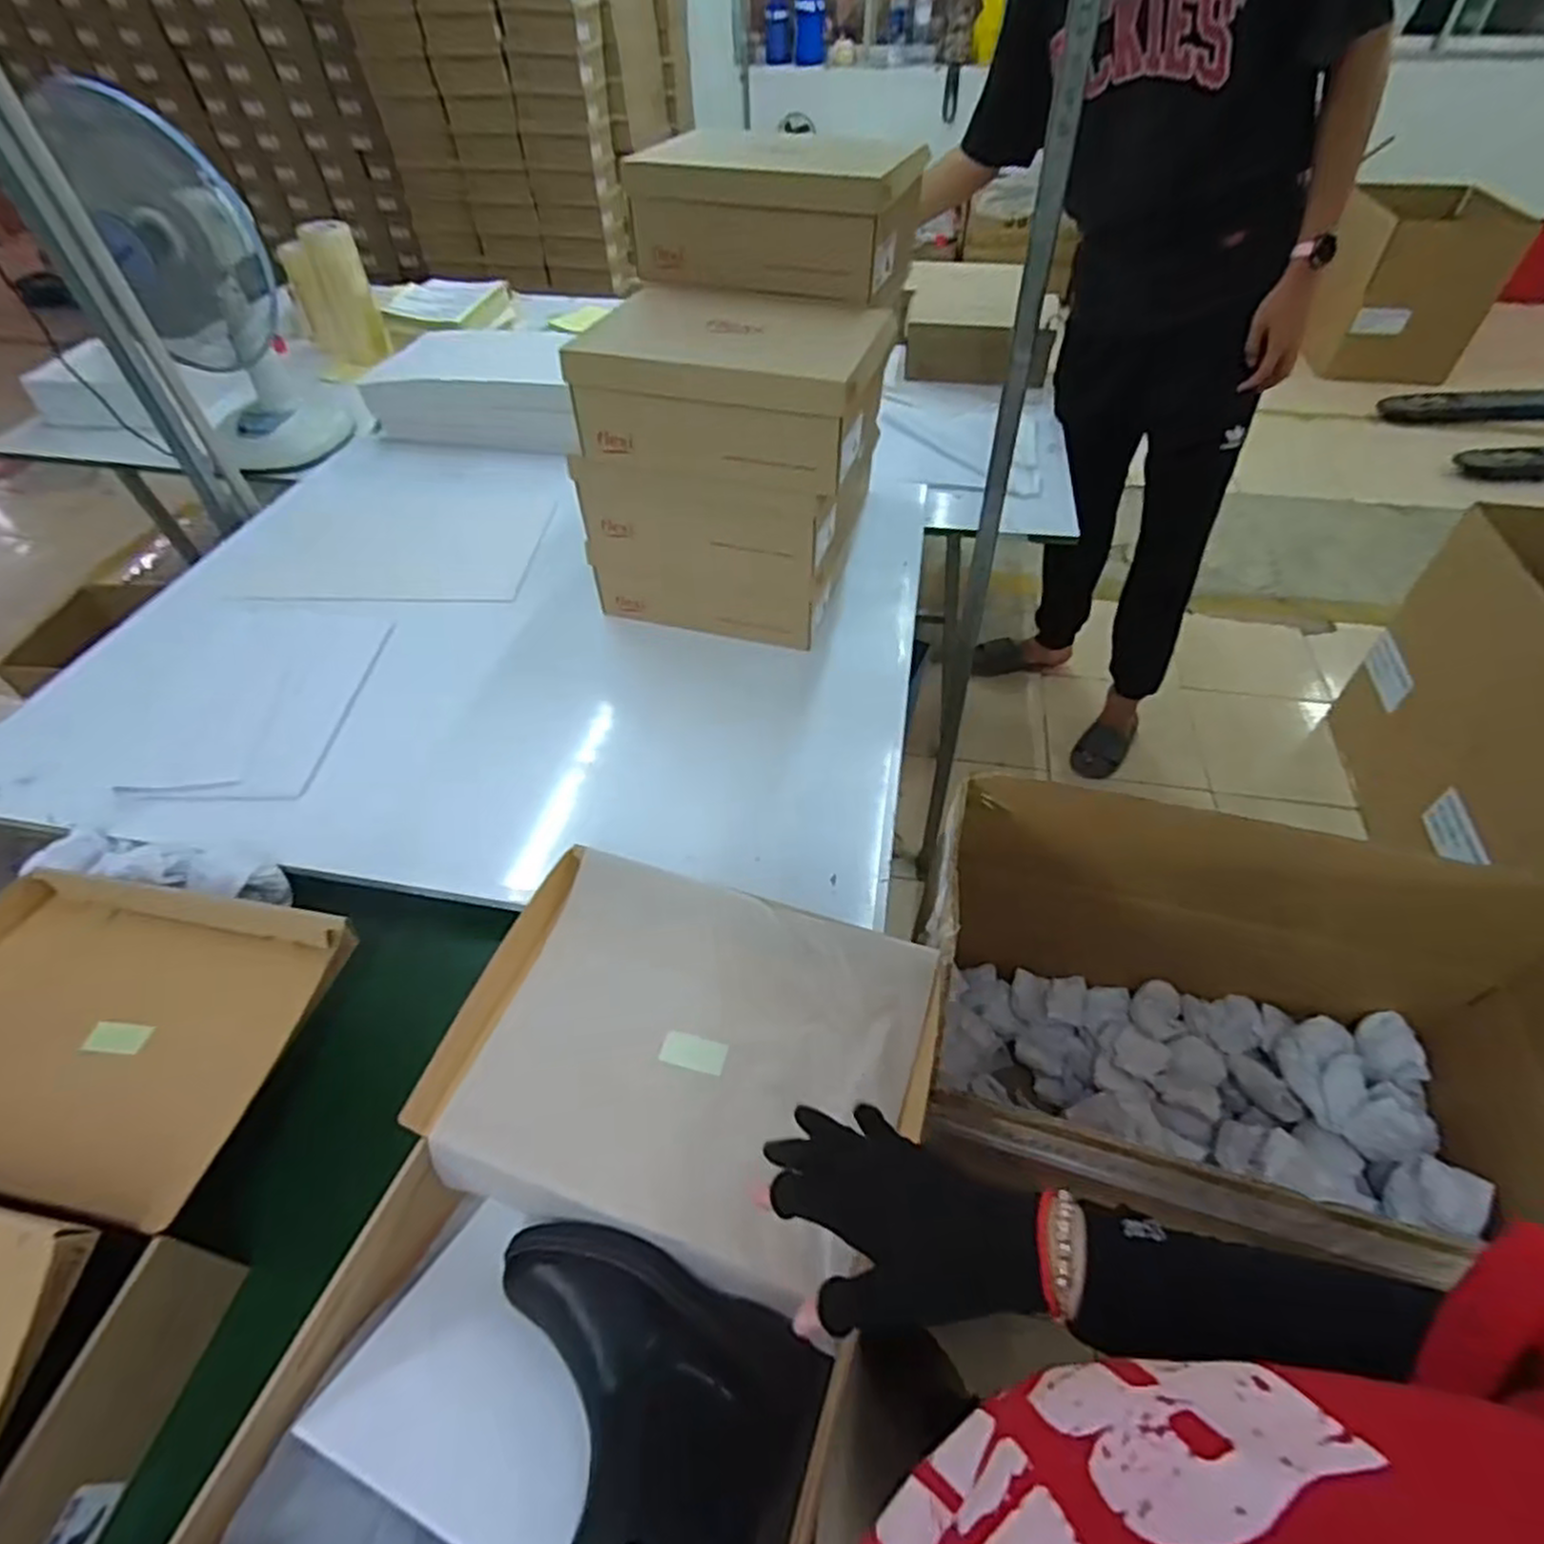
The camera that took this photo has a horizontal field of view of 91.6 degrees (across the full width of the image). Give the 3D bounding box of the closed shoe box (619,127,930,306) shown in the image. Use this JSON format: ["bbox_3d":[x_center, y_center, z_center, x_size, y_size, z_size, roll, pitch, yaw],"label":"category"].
[{"bbox_3d":[0.008,-0.762,1.036,0.341,0.123,0.228,18,51,17],"label":"closed shoe box"}]

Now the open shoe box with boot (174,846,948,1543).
[{"bbox_3d":[-0.108,0.329,0.542,0.342,0.143,0.498,15,50,15],"label":"open shoe box with boot"}]

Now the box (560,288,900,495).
[{"bbox_3d":[-0.039,-0.498,0.971,0.340,0.144,0.262,13,50,14],"label":"box"}]

